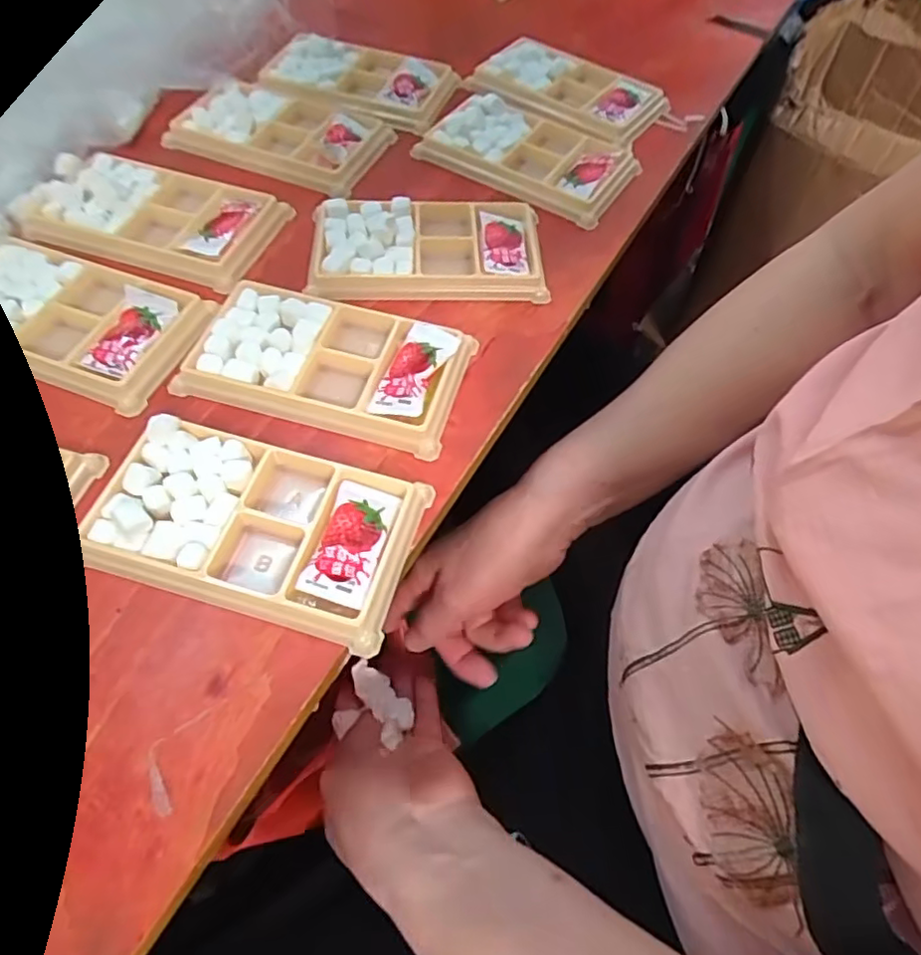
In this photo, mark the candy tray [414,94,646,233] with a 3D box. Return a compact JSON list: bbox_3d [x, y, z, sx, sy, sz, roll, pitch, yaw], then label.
[{"bbox_3d":[0.047,-0.222,0.417,0.134,0.020,0.076,28,61,14],"label":"candy tray"}]

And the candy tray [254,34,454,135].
[{"bbox_3d":[-0.077,-0.293,0.450,0.131,0.017,0.073,15,59,6],"label":"candy tray"}]

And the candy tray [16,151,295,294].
[{"bbox_3d":[-0.185,-0.157,0.368,0.145,0.022,0.073,17,59,8],"label":"candy tray"}]

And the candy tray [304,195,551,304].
[{"bbox_3d":[-0.019,-0.135,0.361,0.133,0.022,0.074,-1,58,-3],"label":"candy tray"}]

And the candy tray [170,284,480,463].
[{"bbox_3d":[-0.066,-0.060,0.314,0.132,0.016,0.076,15,59,7],"label":"candy tray"}]

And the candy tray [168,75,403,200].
[{"bbox_3d":[-0.120,-0.239,0.420,0.133,0.018,0.086,21,60,10],"label":"candy tray"}]

